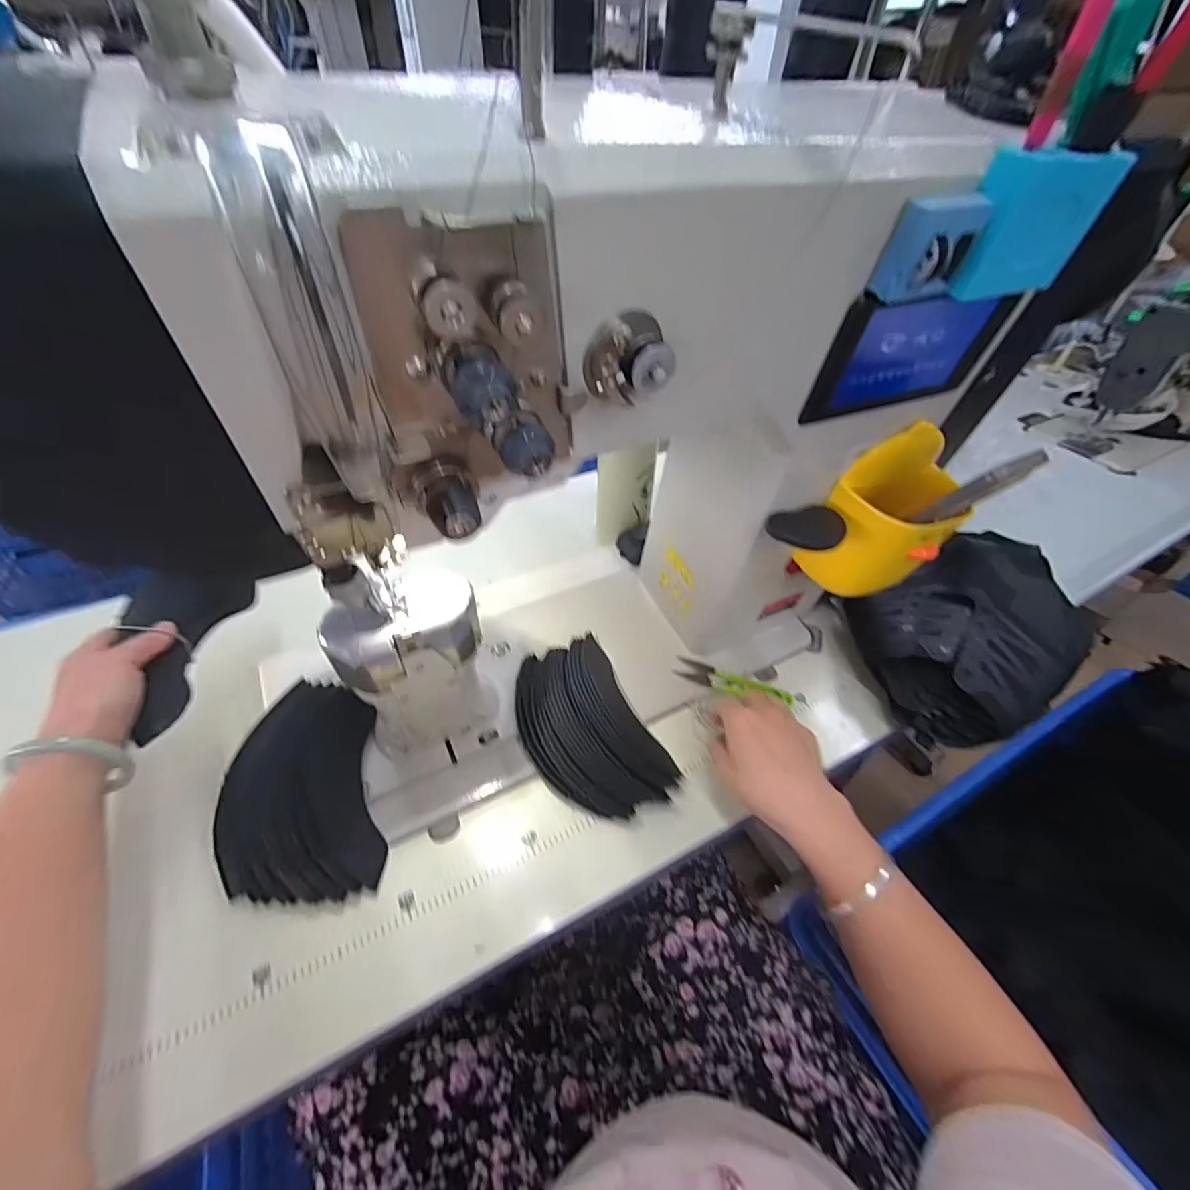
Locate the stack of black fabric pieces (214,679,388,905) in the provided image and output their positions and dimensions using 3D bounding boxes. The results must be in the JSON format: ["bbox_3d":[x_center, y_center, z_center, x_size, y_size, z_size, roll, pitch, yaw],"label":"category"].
[{"bbox_3d":[-0.249,0.156,0.422,0.128,0.051,0.187,-12,47,-11],"label":"stack of black fabric pieces"}]

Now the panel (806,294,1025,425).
[{"bbox_3d":[0.196,-0.148,0.312,0.146,0.071,0.019,-21,50,-20],"label":"panel"}]

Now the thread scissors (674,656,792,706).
[{"bbox_3d":[0.143,0.090,0.522,0.118,0.008,0.027,13,47,11],"label":"thread scissors"}]

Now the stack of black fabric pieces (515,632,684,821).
[{"bbox_3d":[-0.008,0.118,0.470,0.112,0.040,0.169,-21,50,-19],"label":"stack of black fabric pieces"}]

